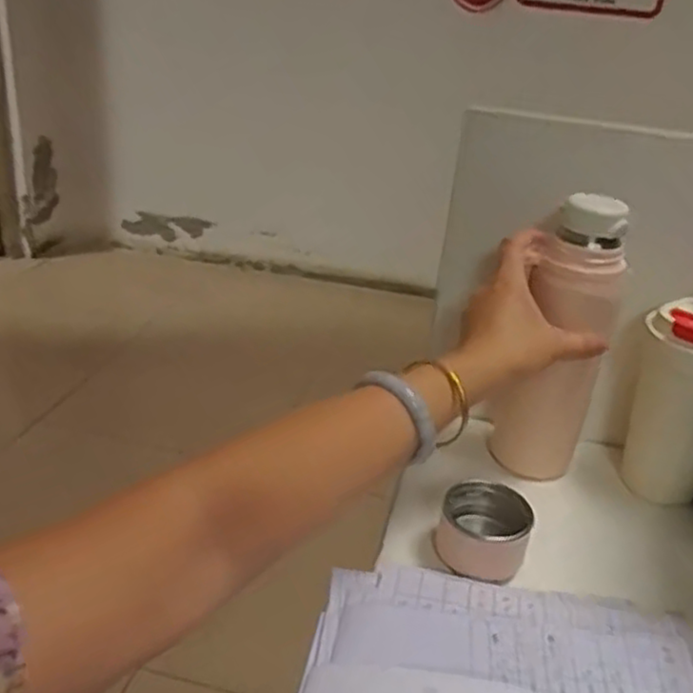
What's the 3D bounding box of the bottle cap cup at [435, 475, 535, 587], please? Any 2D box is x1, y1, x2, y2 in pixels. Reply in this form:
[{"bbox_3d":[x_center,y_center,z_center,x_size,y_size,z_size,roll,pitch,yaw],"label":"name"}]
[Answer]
[{"bbox_3d":[0.097,0.131,0.524,0.064,0.041,0.060,13,29,13],"label":"bottle cap cup"}]

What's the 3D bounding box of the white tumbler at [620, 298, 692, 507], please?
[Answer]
[{"bbox_3d":[0.266,0.048,0.591,0.079,0.156,0.065,21,31,26],"label":"white tumbler"}]

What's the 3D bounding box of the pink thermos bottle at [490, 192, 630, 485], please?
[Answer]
[{"bbox_3d":[0.166,-0.005,0.582,0.075,0.230,0.070,12,28,9],"label":"pink thermos bottle"}]

